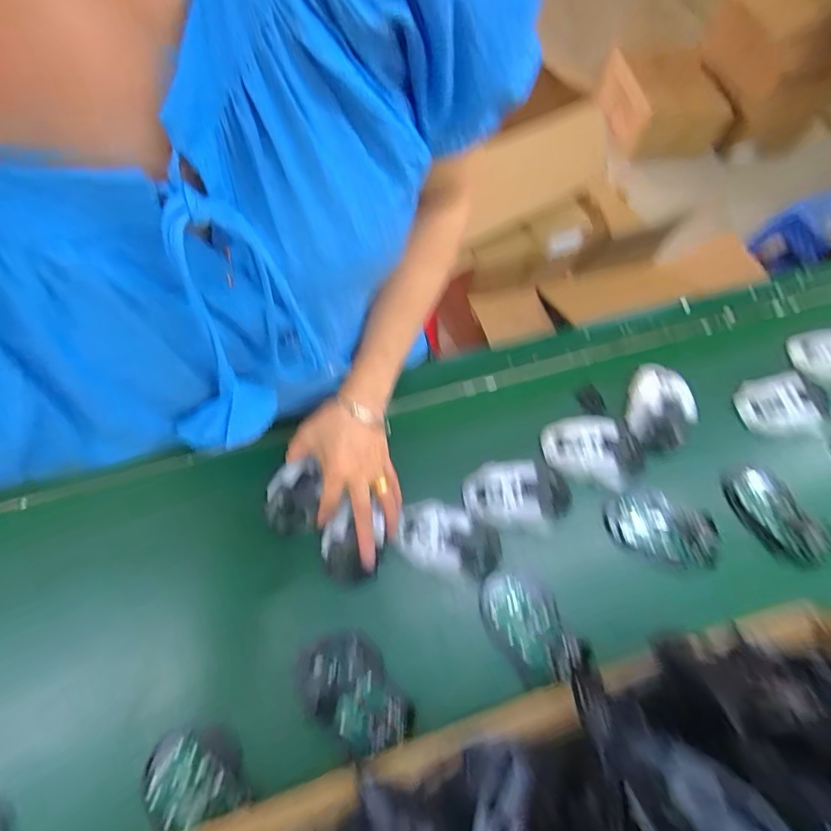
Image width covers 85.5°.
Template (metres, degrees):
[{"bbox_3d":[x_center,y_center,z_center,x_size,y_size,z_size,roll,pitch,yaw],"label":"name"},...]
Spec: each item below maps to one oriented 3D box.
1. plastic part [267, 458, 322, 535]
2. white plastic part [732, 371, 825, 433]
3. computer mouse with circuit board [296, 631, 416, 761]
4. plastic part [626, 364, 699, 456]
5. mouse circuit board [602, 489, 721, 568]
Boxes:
[{"bbox_3d":[-0.129,0.088,0.472,0.055,0.018,0.071,-3,75,10],"label":"plastic part"},{"bbox_3d":[0.452,-0.015,0.555,0.085,0.035,0.073,-9,63,-5],"label":"white plastic part"},{"bbox_3d":[-0.059,0.259,0.419,0.073,0.018,0.108,-33,67,-16],"label":"computer mouse with circuit board"},{"bbox_3d":[0.299,-0.010,0.552,0.067,0.031,0.119,5,62,2],"label":"plastic part"},{"bbox_3d":[0.268,0.123,0.494,0.113,0.017,0.069,20,64,10],"label":"mouse circuit board"}]

